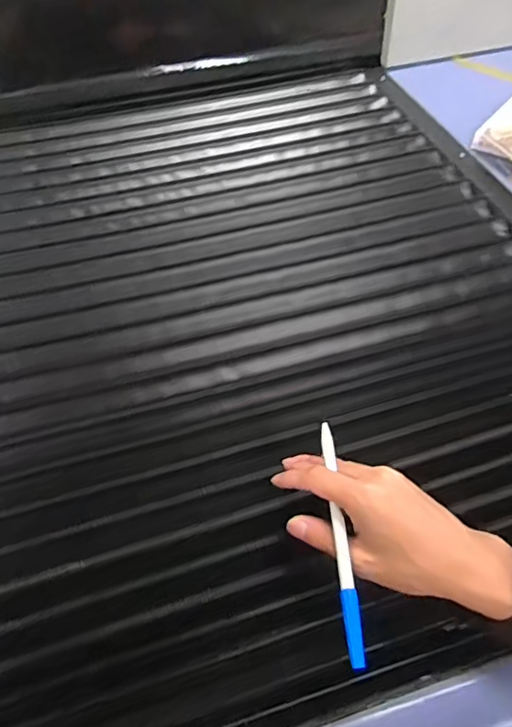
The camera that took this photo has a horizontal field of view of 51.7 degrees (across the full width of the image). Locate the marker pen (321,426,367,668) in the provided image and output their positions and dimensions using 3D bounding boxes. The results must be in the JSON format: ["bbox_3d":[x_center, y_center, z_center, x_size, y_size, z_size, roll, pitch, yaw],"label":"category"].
[{"bbox_3d":[0.061,0.123,0.384,0.011,0.006,0.170,-3,59,-3],"label":"marker pen"}]

